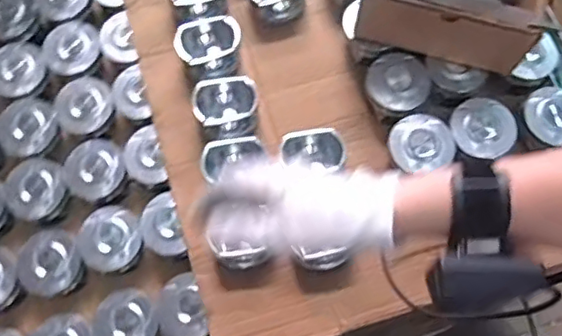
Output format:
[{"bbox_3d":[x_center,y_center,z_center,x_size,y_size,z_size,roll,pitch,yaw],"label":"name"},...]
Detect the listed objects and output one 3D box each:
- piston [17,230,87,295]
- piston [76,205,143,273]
[{"bbox_3d":[-0.275,0.115,0.723,0.068,0.050,0.073,0,72,1],"label":"piston"},{"bbox_3d":[-0.207,0.088,0.738,0.074,0.050,0.070,0,72,1],"label":"piston"}]

